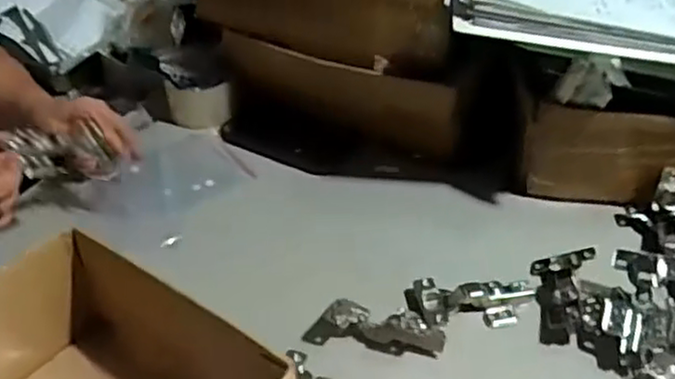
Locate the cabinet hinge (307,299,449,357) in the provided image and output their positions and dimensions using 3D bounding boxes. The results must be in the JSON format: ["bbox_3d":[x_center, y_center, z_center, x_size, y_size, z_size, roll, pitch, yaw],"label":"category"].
[{"bbox_3d":[0.035,0.121,0.642,0.120,0.028,0.039,4,40,7],"label":"cabinet hinge"}]

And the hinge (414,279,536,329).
[{"bbox_3d":[0.131,0.107,0.666,0.111,0.023,0.048,-2,40,-1],"label":"hinge"}]

